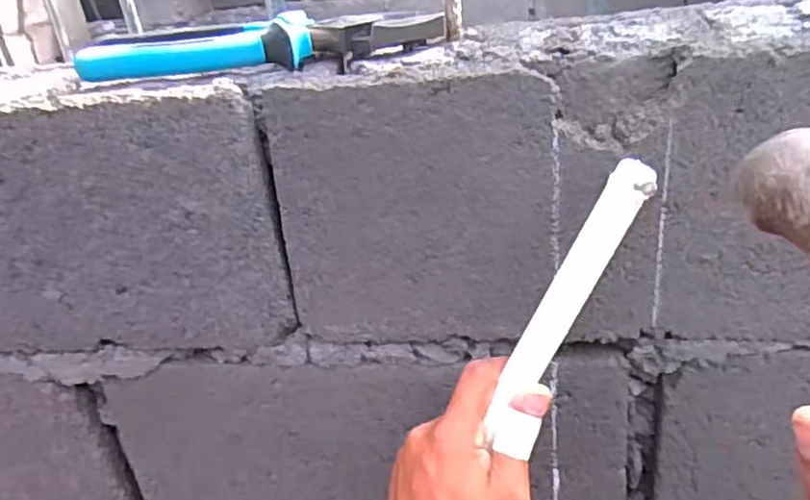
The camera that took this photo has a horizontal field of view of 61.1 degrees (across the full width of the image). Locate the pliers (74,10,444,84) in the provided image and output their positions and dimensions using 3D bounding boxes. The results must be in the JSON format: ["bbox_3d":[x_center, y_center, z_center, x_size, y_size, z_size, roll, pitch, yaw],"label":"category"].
[{"bbox_3d":[-0.092,-0.133,0.443,0.227,0.027,0.045,-4,29,7],"label":"pliers"}]

